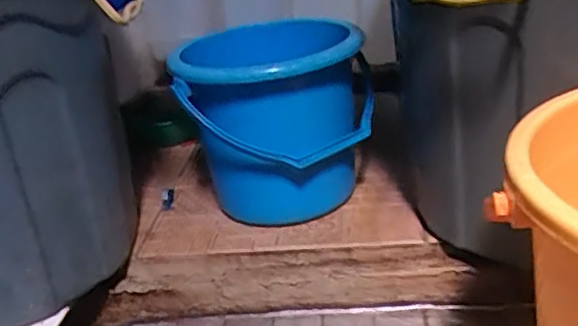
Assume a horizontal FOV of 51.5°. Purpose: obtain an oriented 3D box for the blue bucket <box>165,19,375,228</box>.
[{"bbox_3d":[-0.015,-0.062,0.932,0.265,0.271,0.308,-7,24,2],"label":"blue bucket"}]

